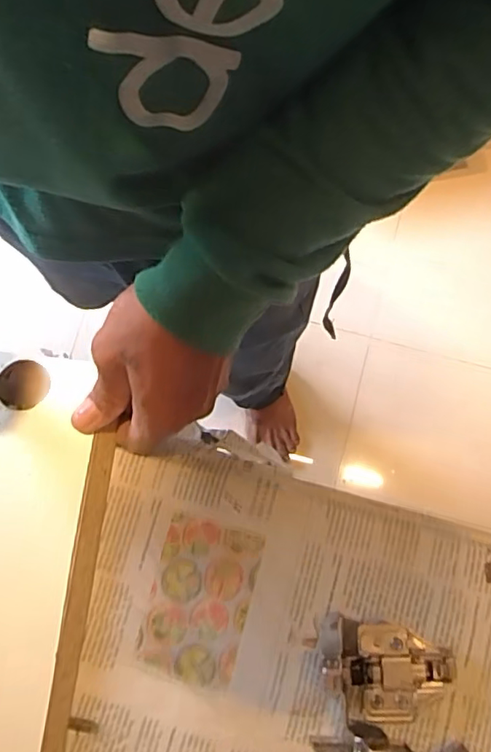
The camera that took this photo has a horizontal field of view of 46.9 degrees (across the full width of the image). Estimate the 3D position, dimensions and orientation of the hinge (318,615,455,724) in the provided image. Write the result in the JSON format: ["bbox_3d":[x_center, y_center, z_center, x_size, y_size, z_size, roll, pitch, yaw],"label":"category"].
[{"bbox_3d":[0.087,0.177,0.346,0.076,0.025,0.053,-5,79,0],"label":"hinge"}]

